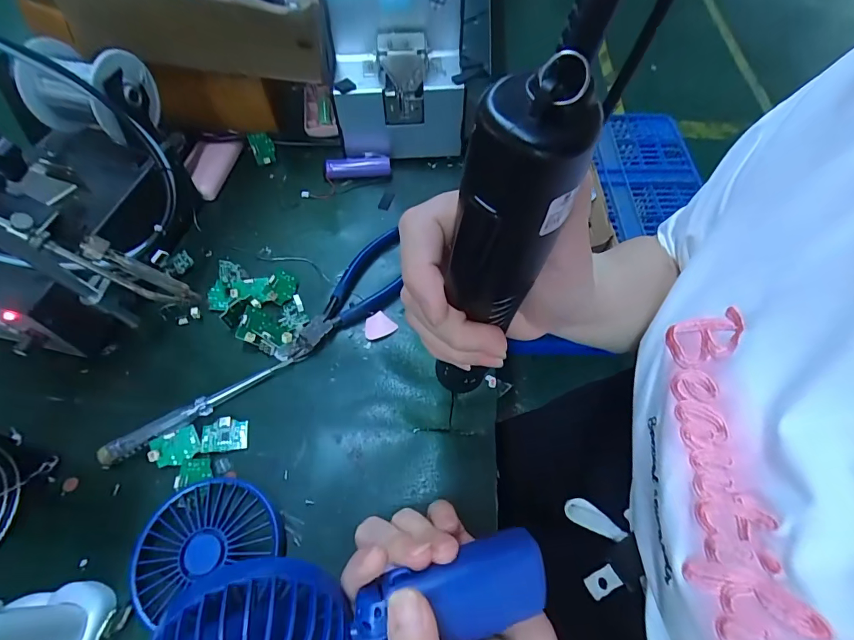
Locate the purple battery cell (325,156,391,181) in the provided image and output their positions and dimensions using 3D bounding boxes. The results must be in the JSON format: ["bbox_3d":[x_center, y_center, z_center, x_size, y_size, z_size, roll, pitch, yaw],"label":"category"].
[{"bbox_3d":[-0.072,-0.159,0.446,0.066,0.022,0.017,-5,60,-5],"label":"purple battery cell"}]

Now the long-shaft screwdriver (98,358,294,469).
[{"bbox_3d":[-0.165,0.066,0.312,0.138,0.010,0.016,-26,64,-16],"label":"long-shaft screwdriver"}]

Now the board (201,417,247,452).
[{"bbox_3d":[-0.145,0.081,0.306,0.030,0.004,0.023,-6,60,-5],"label":"board"}]

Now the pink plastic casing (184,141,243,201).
[{"bbox_3d":[-0.221,-0.158,0.437,0.033,0.027,0.075,12,60,5],"label":"pink plastic casing"}]

